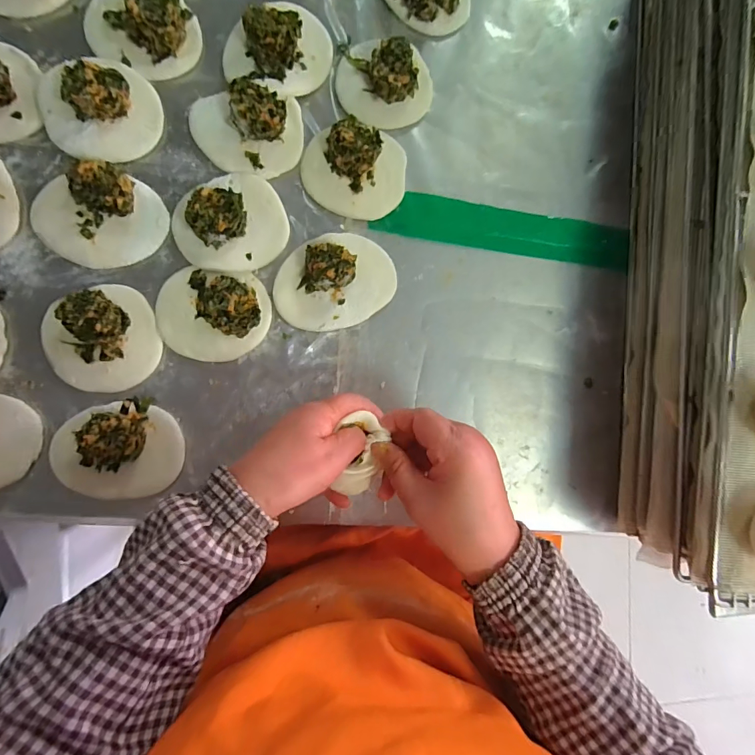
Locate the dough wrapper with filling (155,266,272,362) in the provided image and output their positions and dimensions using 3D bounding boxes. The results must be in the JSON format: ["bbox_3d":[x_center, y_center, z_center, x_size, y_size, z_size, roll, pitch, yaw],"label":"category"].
[{"bbox_3d":[-0.138,-0.054,0.351,0.091,0.028,0.076,4,88,-10],"label":"dough wrapper with filling"}]

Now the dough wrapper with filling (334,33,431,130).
[{"bbox_3d":[0.009,-0.271,0.382,0.087,0.033,0.078,9,88,-9],"label":"dough wrapper with filling"}]

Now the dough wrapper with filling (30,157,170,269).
[{"bbox_3d":[-0.228,-0.130,0.340,0.101,0.029,0.073,-4,90,-10],"label":"dough wrapper with filling"}]

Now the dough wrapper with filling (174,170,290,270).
[{"bbox_3d":[-0.123,-0.132,0.356,0.091,0.029,0.080,-32,94,-9],"label":"dough wrapper with filling"}]

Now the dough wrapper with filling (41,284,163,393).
[{"bbox_3d":[-0.220,-0.029,0.336,0.082,0.032,0.080,0,89,-10],"label":"dough wrapper with filling"}]

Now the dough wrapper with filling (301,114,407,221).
[{"bbox_3d":[-0.019,-0.185,0.375,0.091,0.028,0.076,5,88,-10],"label":"dough wrapper with filling"}]

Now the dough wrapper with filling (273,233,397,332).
[{"bbox_3d":[-0.035,-0.087,0.369,0.107,0.032,0.082,-10,91,-10],"label":"dough wrapper with filling"}]

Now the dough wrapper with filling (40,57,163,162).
[{"bbox_3d":[-0.229,-0.223,0.344,0.088,0.028,0.081,0,89,-10],"label":"dough wrapper with filling"}]

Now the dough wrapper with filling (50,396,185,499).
[{"bbox_3d":[-0.208,0.060,0.334,0.093,0.030,0.078,-17,92,-10],"label":"dough wrapper with filling"}]

